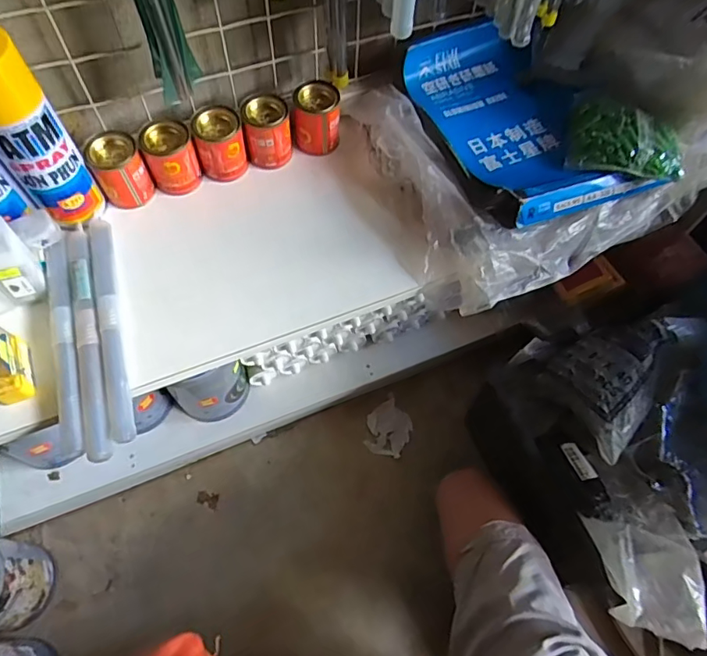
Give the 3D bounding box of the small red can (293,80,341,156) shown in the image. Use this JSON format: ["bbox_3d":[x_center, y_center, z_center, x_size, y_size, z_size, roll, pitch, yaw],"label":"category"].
[{"bbox_3d":[-0.044,-0.253,0.618,0.054,0.067,0.045,1,61,-1],"label":"small red can"}]

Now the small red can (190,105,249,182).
[{"bbox_3d":[-0.155,-0.215,0.593,0.054,0.067,0.047,-15,63,-9],"label":"small red can"}]

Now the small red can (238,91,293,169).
[{"bbox_3d":[-0.102,-0.238,0.609,0.053,0.069,0.053,0,61,-1],"label":"small red can"}]

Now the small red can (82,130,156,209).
[{"bbox_3d":[-0.261,-0.176,0.569,0.053,0.068,0.050,0,61,-1],"label":"small red can"}]

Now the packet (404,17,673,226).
[{"bbox_3d":[0.189,-0.245,0.598,0.173,0.057,0.279,-23,64,-13],"label":"packet"}]

